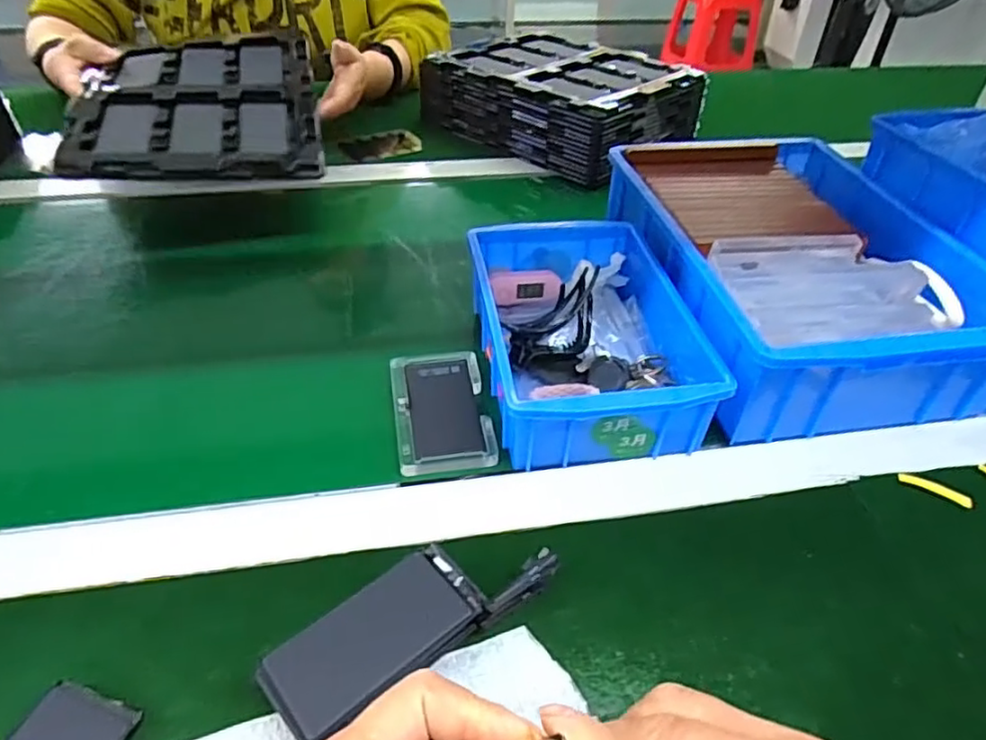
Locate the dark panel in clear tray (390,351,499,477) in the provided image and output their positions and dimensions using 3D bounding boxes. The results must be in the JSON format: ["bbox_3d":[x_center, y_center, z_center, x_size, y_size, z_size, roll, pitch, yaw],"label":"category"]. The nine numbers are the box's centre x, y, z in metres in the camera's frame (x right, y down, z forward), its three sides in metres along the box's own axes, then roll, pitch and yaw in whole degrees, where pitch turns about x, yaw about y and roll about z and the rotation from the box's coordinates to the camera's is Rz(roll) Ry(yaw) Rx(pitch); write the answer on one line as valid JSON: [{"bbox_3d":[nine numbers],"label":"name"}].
[{"bbox_3d":[-0.035,0.025,0.432,0.061,0.009,0.104,-5,41,-10],"label":"dark panel in clear tray"}]

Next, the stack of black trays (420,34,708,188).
[{"bbox_3d":[0.080,-0.334,0.786,0.275,0.077,0.220,31,48,28],"label":"stack of black trays"}]

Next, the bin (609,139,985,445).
[{"bbox_3d":[0.219,-0.088,0.510,0.220,0.084,0.319,-6,42,-11],"label":"bin"}]

